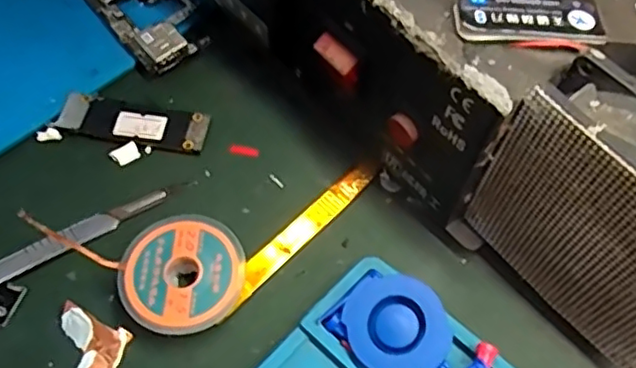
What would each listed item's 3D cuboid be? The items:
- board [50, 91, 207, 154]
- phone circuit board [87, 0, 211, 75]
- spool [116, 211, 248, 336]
[{"bbox_3d":[-0.081,-0.027,0.272,0.064,0.006,0.020,9,60,5],"label":"board"},{"bbox_3d":[-0.083,-0.083,0.300,0.037,0.007,0.069,-36,66,-19],"label":"phone circuit board"},{"bbox_3d":[-0.050,0.034,0.235,0.043,0.014,0.045,0,60,0],"label":"spool"}]

